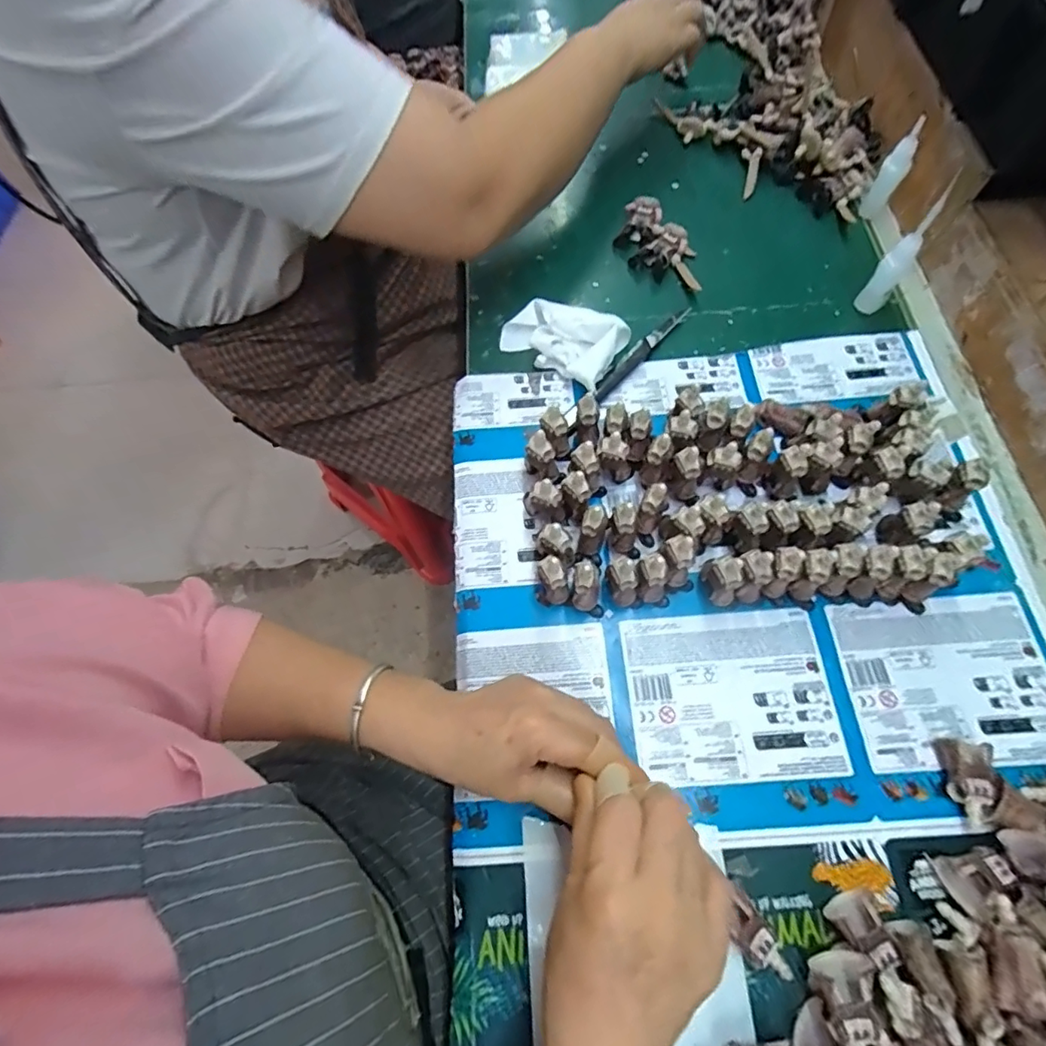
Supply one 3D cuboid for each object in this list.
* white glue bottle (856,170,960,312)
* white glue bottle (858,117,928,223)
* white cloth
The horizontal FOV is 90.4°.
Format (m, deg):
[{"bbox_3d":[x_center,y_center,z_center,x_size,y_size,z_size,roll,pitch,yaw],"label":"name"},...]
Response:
[{"bbox_3d":[0.316,-0.224,0.433,0.022,0.105,0.028,38,73,17],"label":"white glue bottle"},{"bbox_3d":[0.349,-0.332,0.494,0.022,0.081,0.024,28,71,14],"label":"white glue bottle"},{"bbox_3d":[0.035,-0.169,0.467,0.107,0.033,0.065,33,72,15],"label":"white cloth"}]

